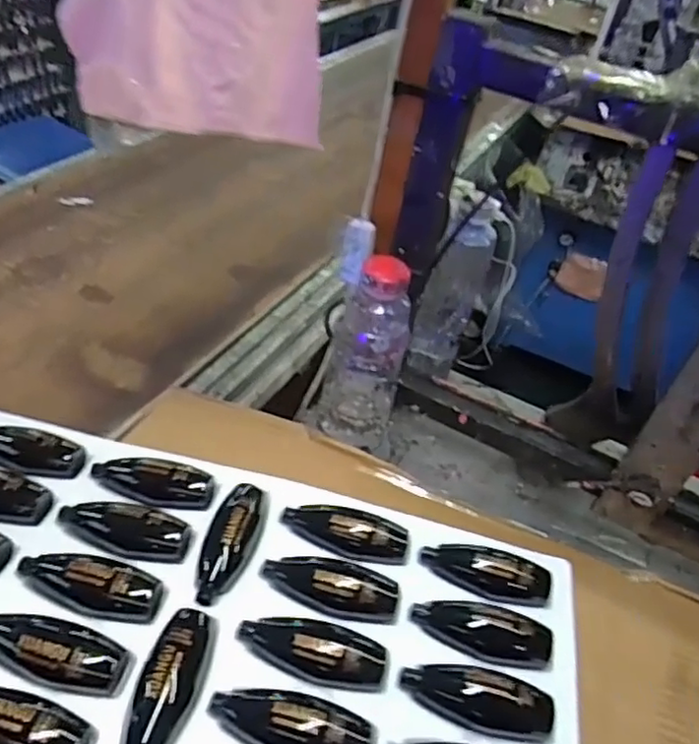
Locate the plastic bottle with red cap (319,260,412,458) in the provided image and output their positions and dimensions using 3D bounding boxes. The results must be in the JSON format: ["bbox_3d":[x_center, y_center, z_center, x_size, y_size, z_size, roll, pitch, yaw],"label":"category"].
[{"bbox_3d":[0.017,-0.008,0.569,0.070,0.184,0.055,14,40,0],"label":"plastic bottle with red cap"}]

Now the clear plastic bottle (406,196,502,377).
[{"bbox_3d":[0.095,-0.066,0.611,0.049,0.170,0.048,20,42,8],"label":"clear plastic bottle"}]

